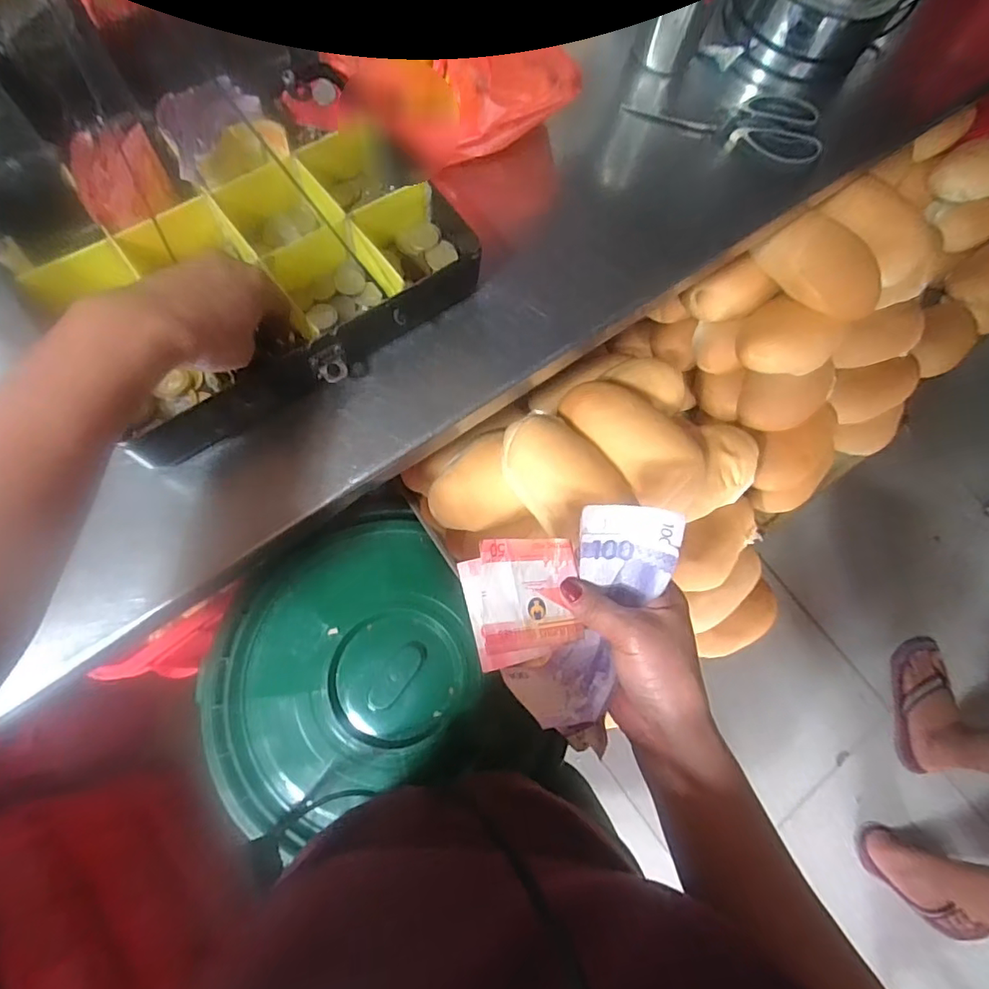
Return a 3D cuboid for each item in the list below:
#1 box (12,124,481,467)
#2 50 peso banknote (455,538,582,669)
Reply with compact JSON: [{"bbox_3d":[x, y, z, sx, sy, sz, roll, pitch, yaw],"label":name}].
[{"bbox_3d":[-0.171,-0.179,0.413,0.284,0.075,0.213,-28,76,-9],"label":"box"},{"bbox_3d":[0.019,0.064,0.339,0.075,0.014,0.072,-5,83,-32],"label":"50 peso banknote"}]

